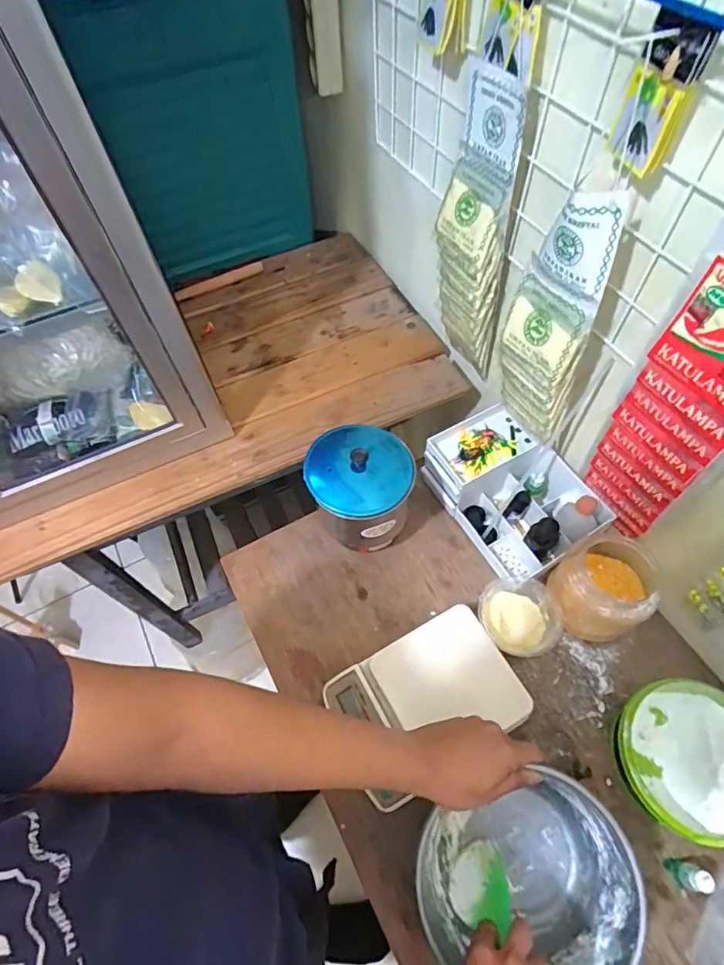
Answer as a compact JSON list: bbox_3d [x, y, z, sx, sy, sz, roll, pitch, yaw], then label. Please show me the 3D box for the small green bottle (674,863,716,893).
[{"bbox_3d":[0.341,0.407,0.526,0.019,0.048,0.023,12,61,10],"label":"small green bottle"}]

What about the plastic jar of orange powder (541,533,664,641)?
[{"bbox_3d":[0.310,0.136,0.651,0.107,0.112,0.105,-1,59,2],"label":"plastic jar of orange powder"}]

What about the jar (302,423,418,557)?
[{"bbox_3d":[-0.005,0.011,0.703,0.131,0.163,0.143,-6,59,-1],"label":"jar"}]

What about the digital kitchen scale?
[{"bbox_3d":[0.079,0.266,0.625,0.211,0.046,0.150,-27,62,-12],"label":"digital kitchen scale"}]

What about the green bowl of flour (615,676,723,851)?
[{"bbox_3d":[0.370,0.313,0.575,0.156,0.058,0.149,-1,59,2],"label":"green bowl of flour"}]

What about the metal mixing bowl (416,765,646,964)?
[{"bbox_3d":[0.162,0.400,0.496,0.184,0.115,0.159,-25,61,-11],"label":"metal mixing bowl"}]

